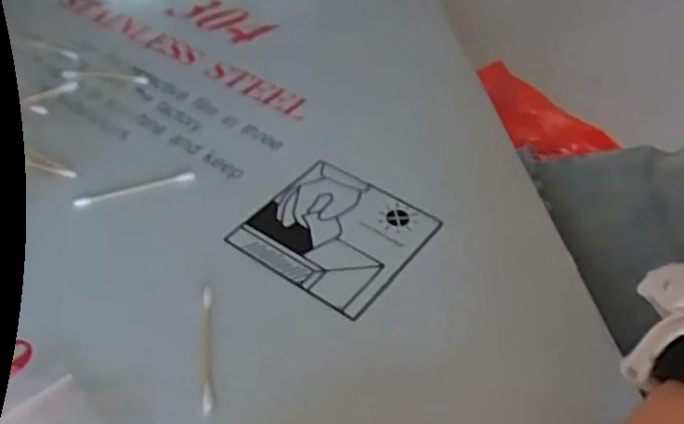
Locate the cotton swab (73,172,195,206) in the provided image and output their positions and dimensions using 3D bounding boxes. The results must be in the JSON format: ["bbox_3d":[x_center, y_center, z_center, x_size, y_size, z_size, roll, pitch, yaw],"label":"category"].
[{"bbox_3d":[-0.124,-0.014,0.421,0.071,0.005,0.008,-13,44,-16],"label":"cotton swab"}]

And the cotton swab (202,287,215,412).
[{"bbox_3d":[-0.065,0.065,0.337,0.005,0.009,0.068,-5,42,-7],"label":"cotton swab"}]

